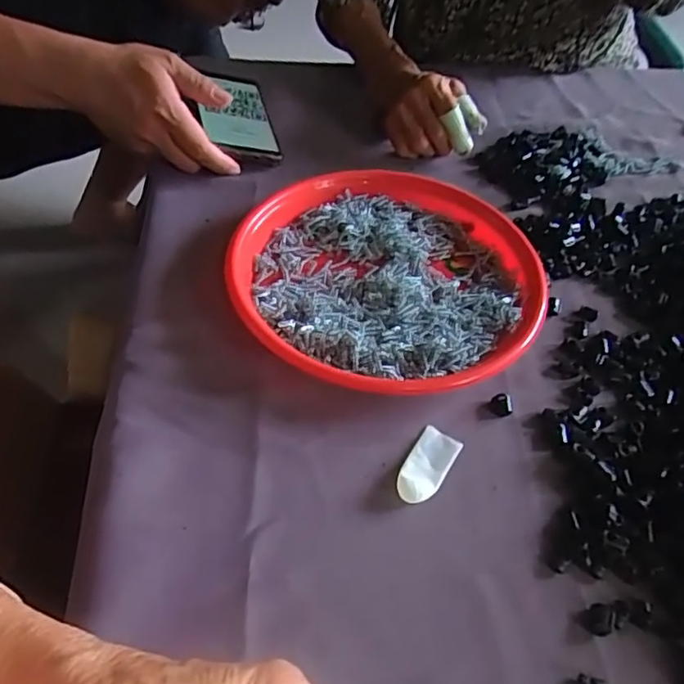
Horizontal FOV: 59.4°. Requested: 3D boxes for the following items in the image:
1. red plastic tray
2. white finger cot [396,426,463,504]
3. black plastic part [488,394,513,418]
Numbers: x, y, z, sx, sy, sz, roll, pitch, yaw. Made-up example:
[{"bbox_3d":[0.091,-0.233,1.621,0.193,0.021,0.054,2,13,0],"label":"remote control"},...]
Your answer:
[{"bbox_3d":[0.036,-0.052,0.471,0.232,0.026,0.228,-25,55,-22],"label":"red plastic tray"},{"bbox_3d":[0.053,0.077,0.375,0.025,0.007,0.055,27,54,18],"label":"white finger cot"},{"bbox_3d":[0.110,0.043,0.412,0.015,0.008,0.015,0,50,-3],"label":"black plastic part"}]

